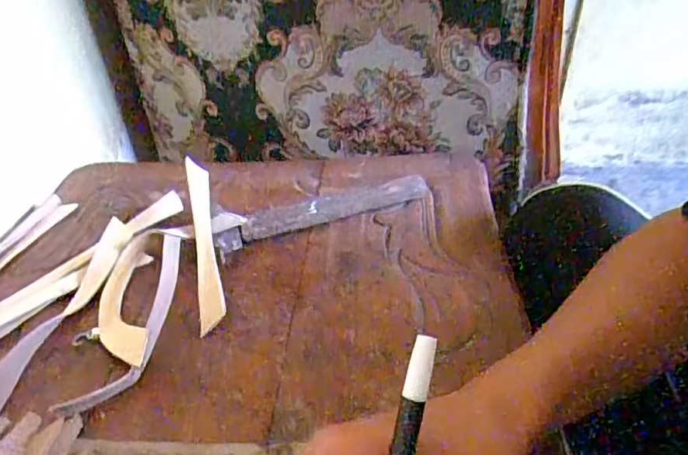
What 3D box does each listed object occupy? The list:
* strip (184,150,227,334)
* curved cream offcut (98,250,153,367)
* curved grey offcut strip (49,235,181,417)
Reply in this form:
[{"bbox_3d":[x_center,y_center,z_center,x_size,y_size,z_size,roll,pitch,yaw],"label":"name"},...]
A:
[{"bbox_3d":[-0.116,0.006,0.452,0.020,0.022,0.178,-10,57,-9],"label":"strip"},{"bbox_3d":[-0.166,0.055,0.411,0.037,0.017,0.139,-12,36,-12],"label":"curved cream offcut"},{"bbox_3d":[-0.143,0.066,0.392,0.042,0.025,0.159,6,36,12],"label":"curved grey offcut strip"}]

